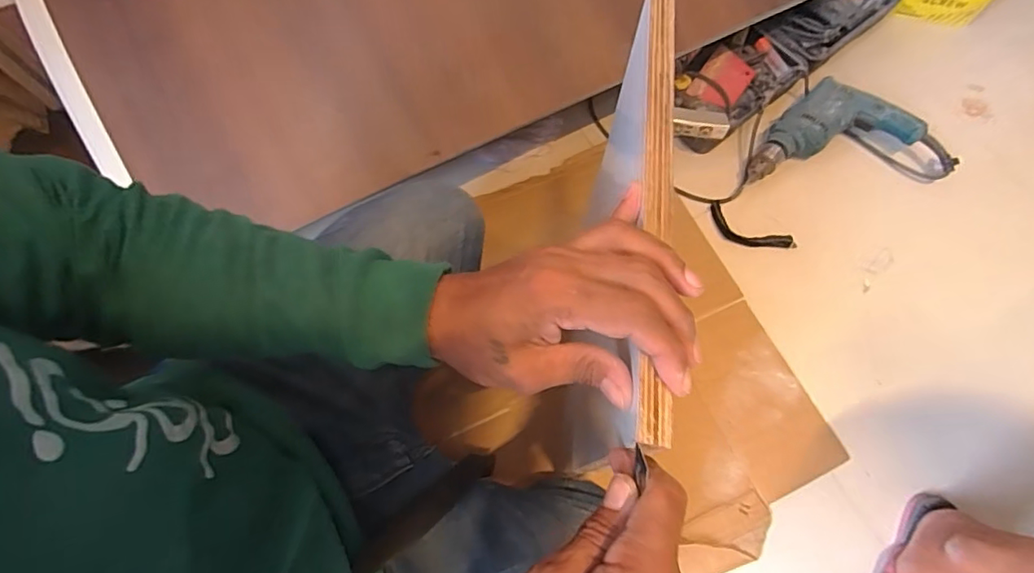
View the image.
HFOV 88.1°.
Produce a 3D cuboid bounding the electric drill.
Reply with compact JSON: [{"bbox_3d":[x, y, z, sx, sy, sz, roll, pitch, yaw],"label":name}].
[{"bbox_3d":[0.511,-0.275,0.906,0.291,0.061,0.145,-11,69,-4],"label":"electric drill"}]

